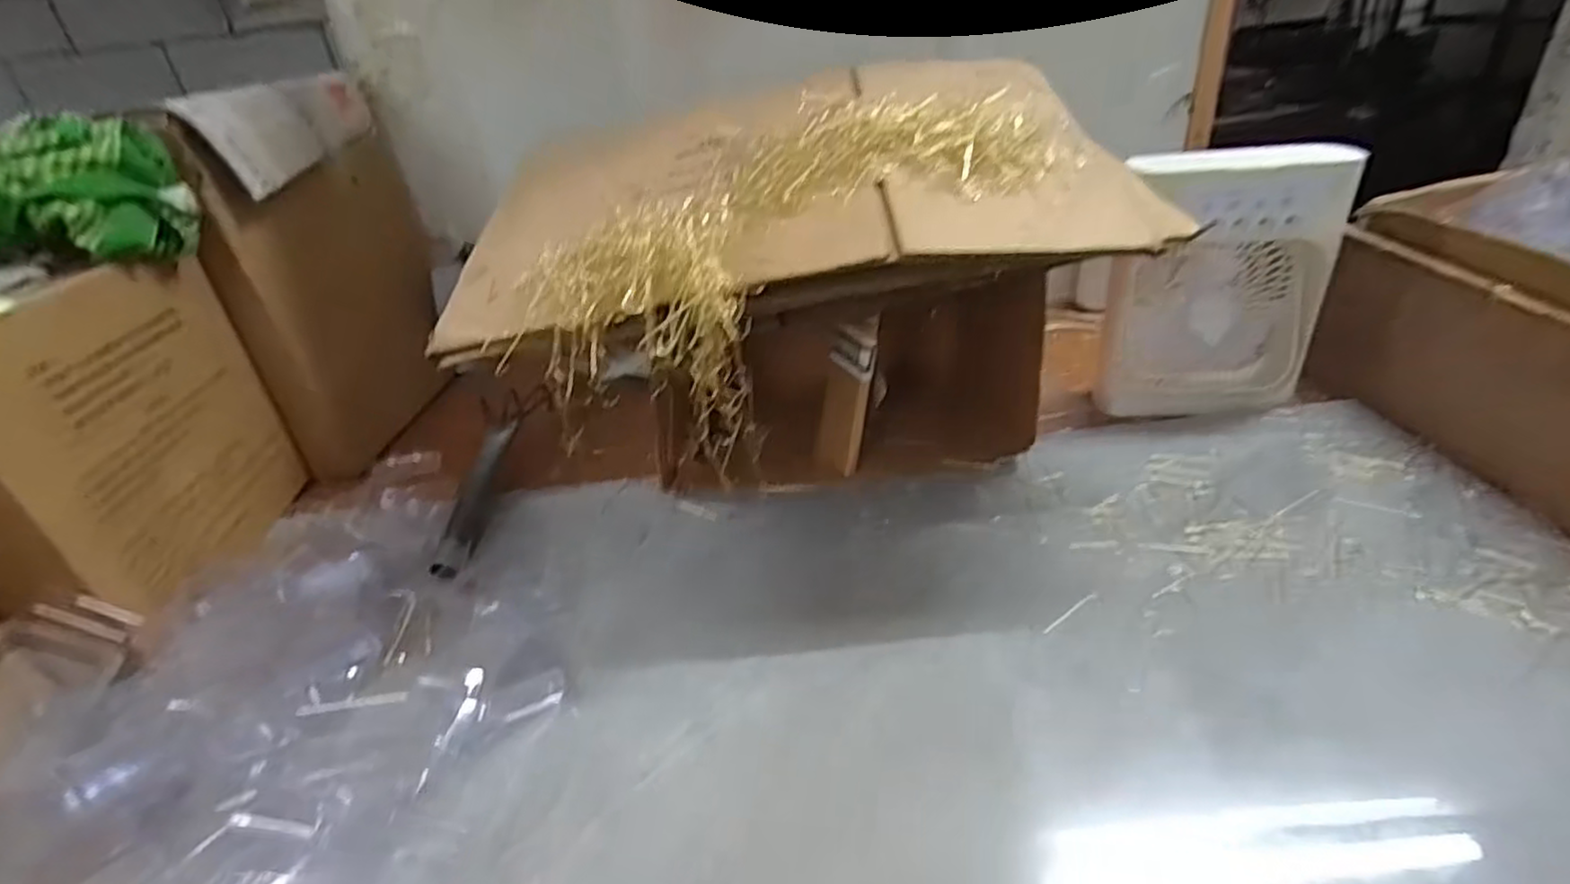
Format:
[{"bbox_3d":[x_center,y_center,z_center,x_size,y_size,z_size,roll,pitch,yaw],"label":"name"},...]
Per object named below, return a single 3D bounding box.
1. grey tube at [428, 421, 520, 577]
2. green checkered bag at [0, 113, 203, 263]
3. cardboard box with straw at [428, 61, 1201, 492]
[{"bbox_3d":[-0.294,0.045,0.699,0.028,0.033,0.230,-6,32,0],"label":"grey tube"},{"bbox_3d":[-0.597,-0.183,0.559,0.098,0.095,0.211,18,40,35],"label":"green checkered bag"},{"bbox_3d":[0.003,-0.104,0.624,0.499,0.322,0.298,-9,32,-5],"label":"cardboard box with straw"}]

